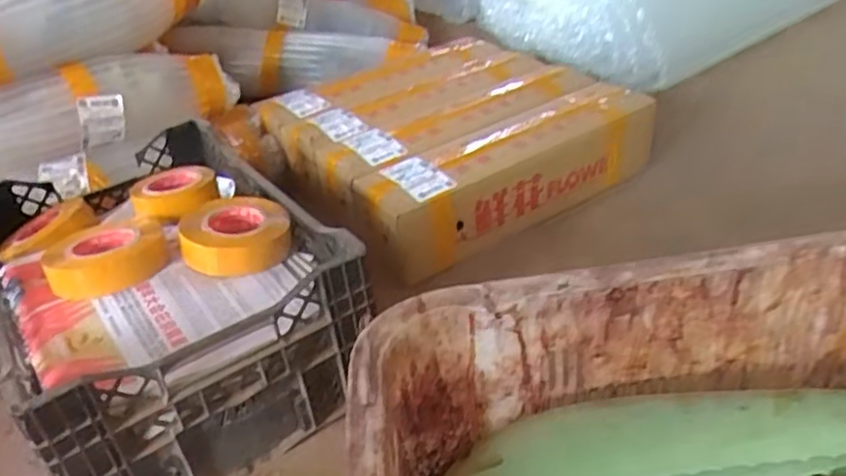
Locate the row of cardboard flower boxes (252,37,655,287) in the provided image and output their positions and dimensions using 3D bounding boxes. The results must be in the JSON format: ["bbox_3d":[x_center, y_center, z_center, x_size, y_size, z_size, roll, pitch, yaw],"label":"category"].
[{"bbox_3d":[0.055,-0.203,1.381,0.604,0.197,0.551,-23,33,-25],"label":"row of cardboard flower boxes"}]

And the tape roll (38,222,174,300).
[{"bbox_3d":[-0.417,0.023,0.889,0.145,0.039,0.149,-5,30,3],"label":"tape roll"}]

